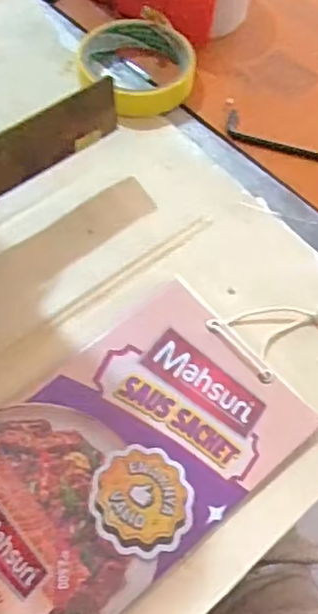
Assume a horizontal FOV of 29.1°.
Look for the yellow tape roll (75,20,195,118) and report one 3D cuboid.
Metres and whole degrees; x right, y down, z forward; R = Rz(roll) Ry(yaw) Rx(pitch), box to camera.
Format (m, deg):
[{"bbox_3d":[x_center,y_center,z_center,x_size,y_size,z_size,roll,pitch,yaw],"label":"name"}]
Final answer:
[{"bbox_3d":[-0.018,-0.183,0.463,0.086,0.022,0.081,2,61,-3],"label":"yellow tape roll"}]

